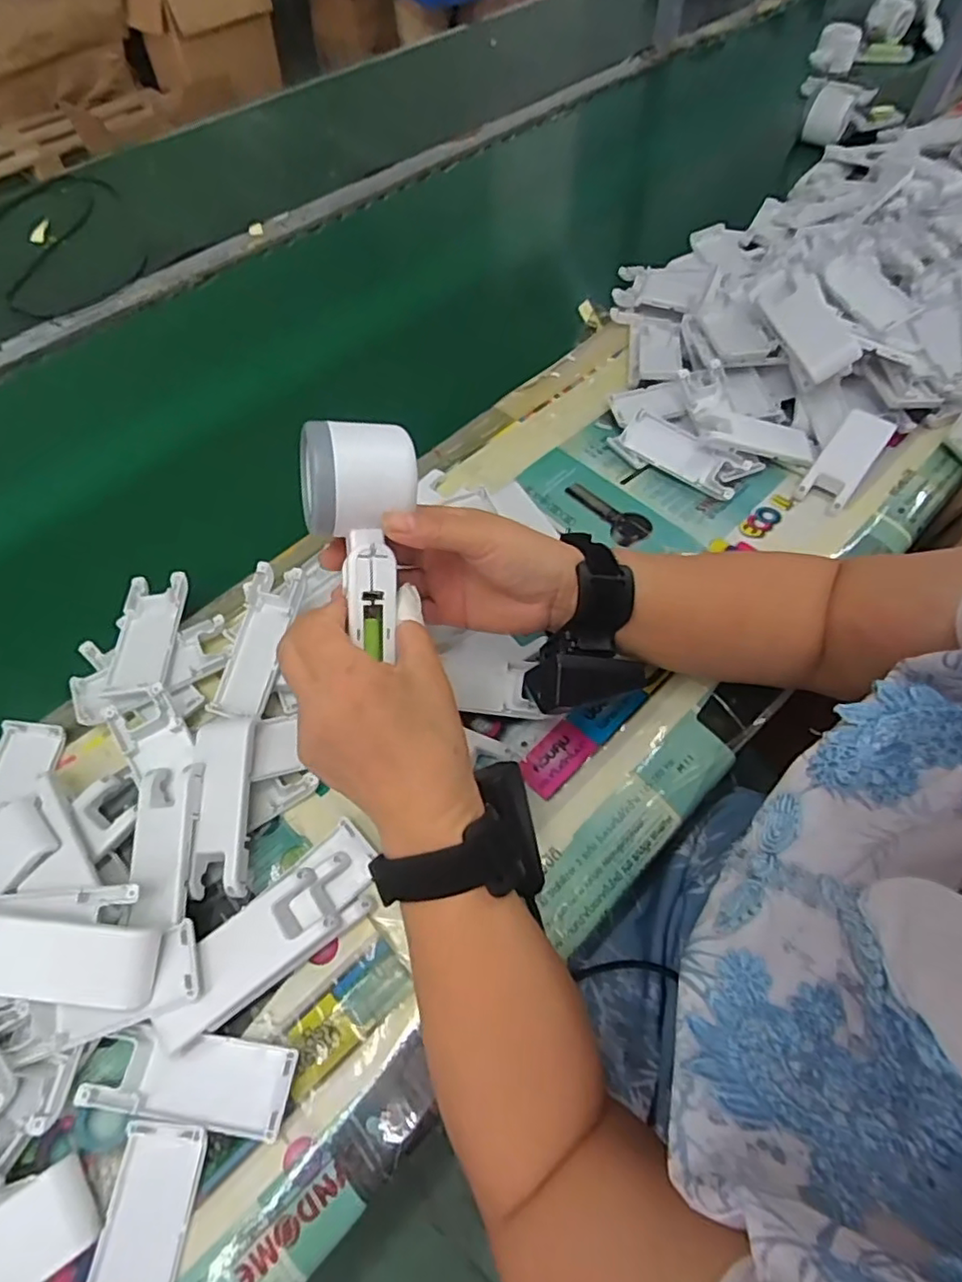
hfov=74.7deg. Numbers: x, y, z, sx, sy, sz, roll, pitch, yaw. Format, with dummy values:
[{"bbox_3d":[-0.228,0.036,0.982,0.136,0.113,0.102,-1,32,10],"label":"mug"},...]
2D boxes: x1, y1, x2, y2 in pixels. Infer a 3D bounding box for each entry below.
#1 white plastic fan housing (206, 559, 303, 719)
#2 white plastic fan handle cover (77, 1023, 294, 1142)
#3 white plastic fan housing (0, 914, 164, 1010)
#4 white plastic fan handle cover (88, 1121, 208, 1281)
[{"bbox_3d":[-0.149,0.001,0.425,0.043,0.021,0.103,15,84,8],"label":"white plastic fan housing"},{"bbox_3d":[-0.148,0.224,0.324,0.101,0.008,0.038,8,61,4],"label":"white plastic fan handle cover"},{"bbox_3d":[-0.227,0.160,0.320,0.116,0.027,0.037,6,61,3],"label":"white plastic fan housing"},{"bbox_3d":[-0.159,0.284,0.286,0.040,0.011,0.104,4,61,2],"label":"white plastic fan handle cover"}]

